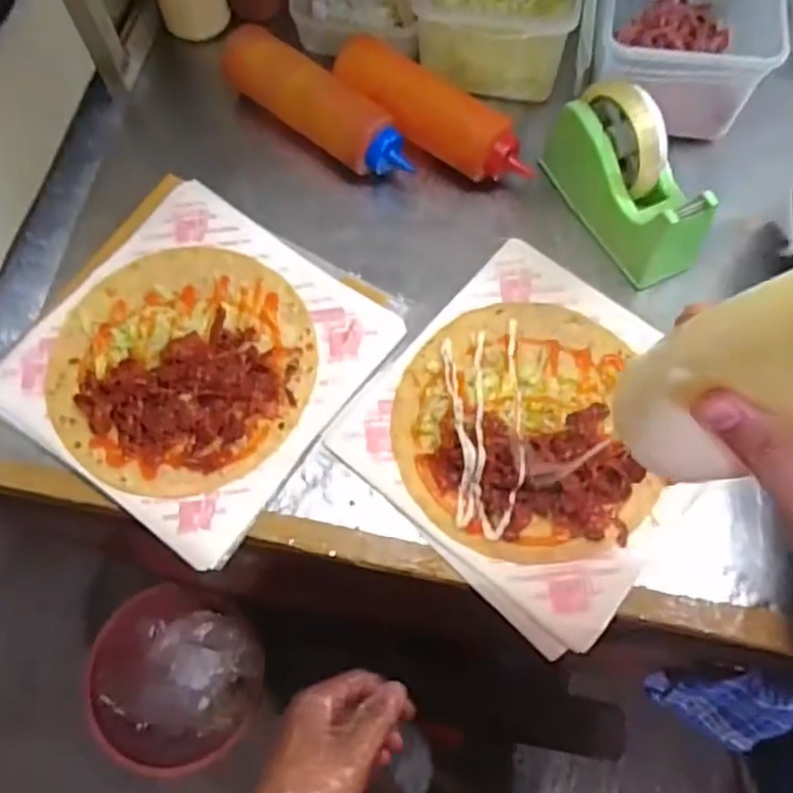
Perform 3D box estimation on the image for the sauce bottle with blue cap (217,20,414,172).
[{"bbox_3d":[-0.071,-0.262,0.647,0.204,0.064,0.054,35,72,13],"label":"sauce bottle with blue cap"}]

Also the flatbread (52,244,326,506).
[{"bbox_3d":[-0.175,-0.034,0.568,0.203,0.026,0.225,-30,71,-11],"label":"flatbread"}]

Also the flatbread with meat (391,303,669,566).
[{"bbox_3d":[0.096,0.020,0.548,0.187,0.022,0.206,-7,68,-3],"label":"flatbread with meat"}]

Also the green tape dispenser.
[{"bbox_3d":[0.195,-0.185,0.589,0.067,0.107,0.163,-30,71,-11],"label":"green tape dispenser"}]

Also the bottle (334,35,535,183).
[{"bbox_3d":[0.032,-0.254,0.645,0.192,0.060,0.055,35,72,13],"label":"bottle"}]

